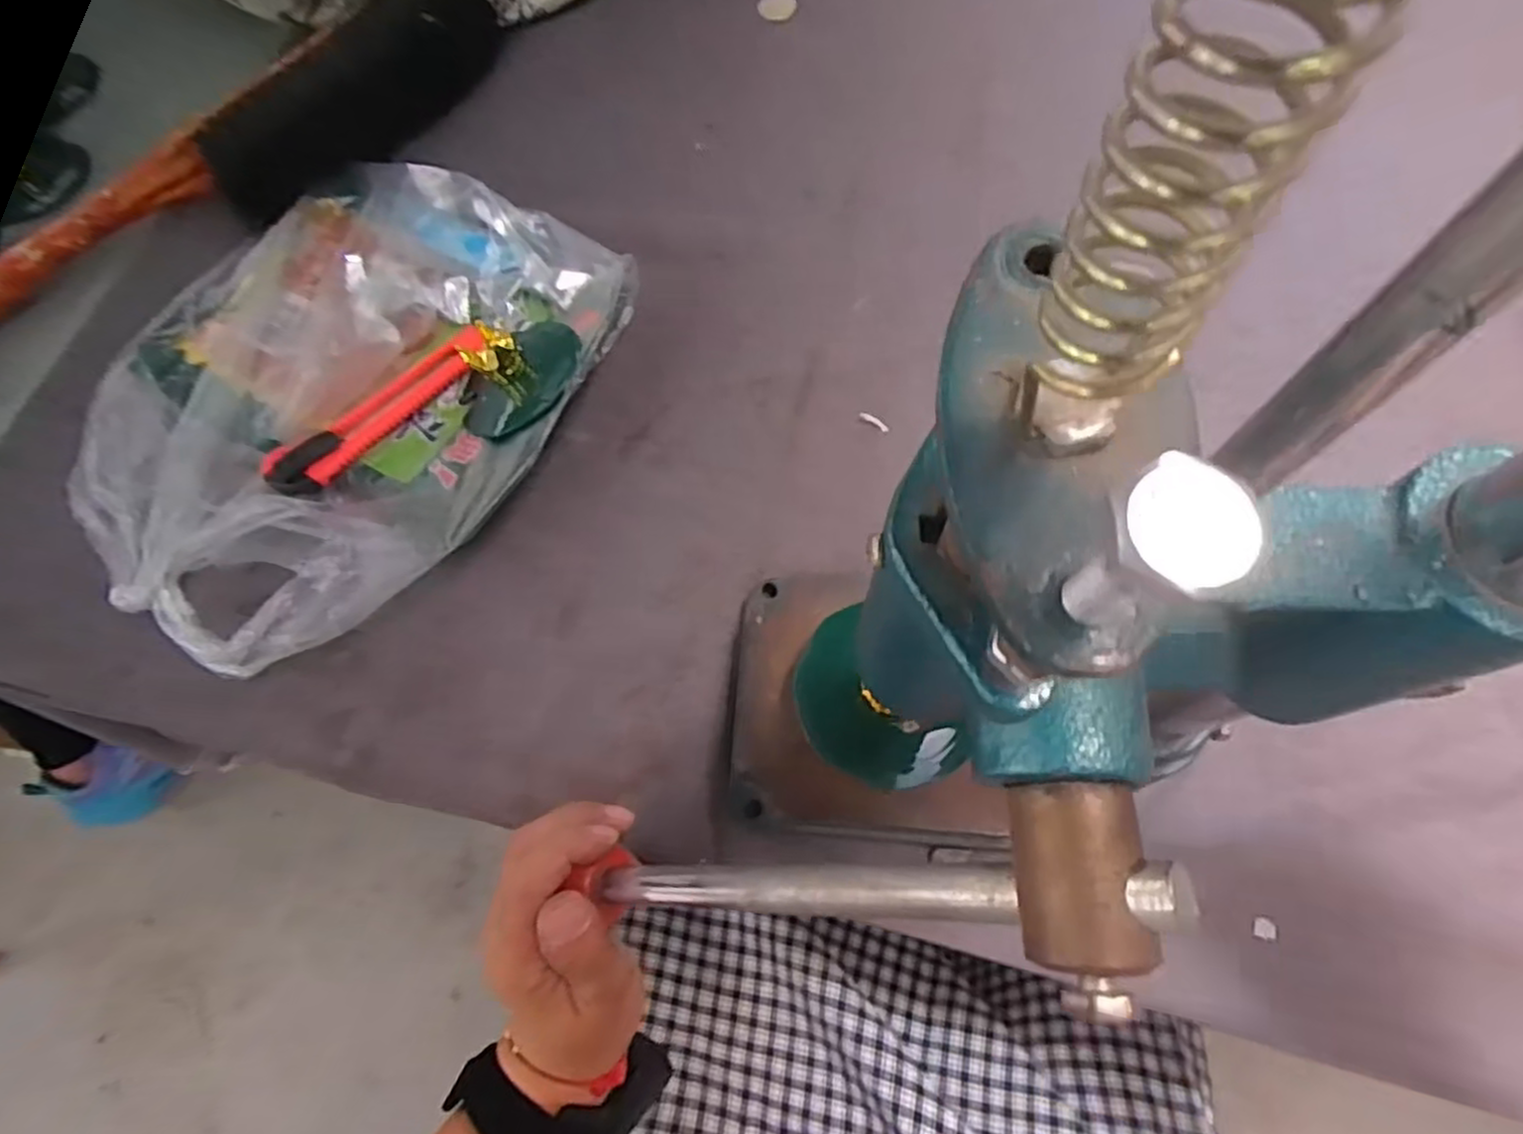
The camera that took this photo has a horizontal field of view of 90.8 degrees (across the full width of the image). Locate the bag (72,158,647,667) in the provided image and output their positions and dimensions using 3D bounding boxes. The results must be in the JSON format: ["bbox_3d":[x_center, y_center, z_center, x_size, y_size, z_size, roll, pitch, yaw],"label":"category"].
[{"bbox_3d":[-0.217,-0.090,0.387,0.226,0.049,0.272,27,73,12],"label":"bag"}]

